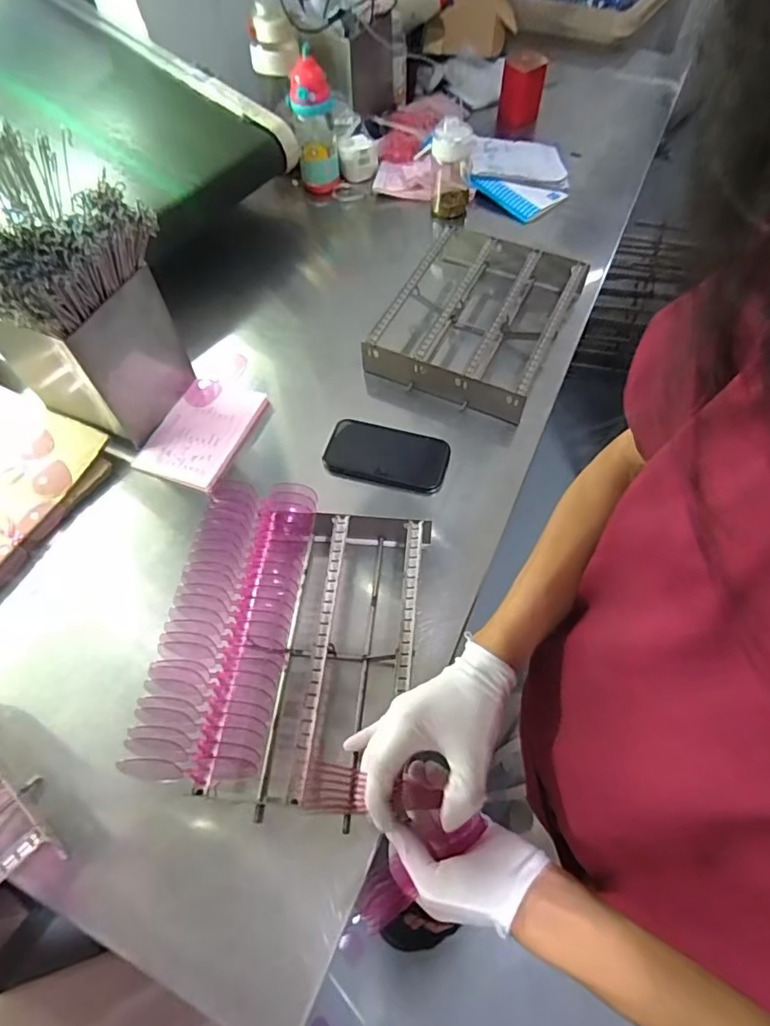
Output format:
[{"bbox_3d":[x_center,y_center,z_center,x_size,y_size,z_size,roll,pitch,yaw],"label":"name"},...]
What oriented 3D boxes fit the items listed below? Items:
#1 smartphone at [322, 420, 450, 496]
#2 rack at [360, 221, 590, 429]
[{"bbox_3d":[0.002,-0.079,0.735,0.165,0.014,0.095,15,62,10],"label":"smartphone"},{"bbox_3d":[0.144,-0.300,0.831,0.245,0.068,0.314,22,63,13],"label":"rack"}]

